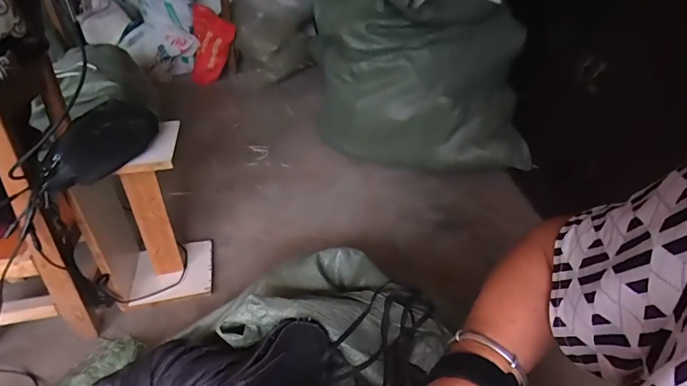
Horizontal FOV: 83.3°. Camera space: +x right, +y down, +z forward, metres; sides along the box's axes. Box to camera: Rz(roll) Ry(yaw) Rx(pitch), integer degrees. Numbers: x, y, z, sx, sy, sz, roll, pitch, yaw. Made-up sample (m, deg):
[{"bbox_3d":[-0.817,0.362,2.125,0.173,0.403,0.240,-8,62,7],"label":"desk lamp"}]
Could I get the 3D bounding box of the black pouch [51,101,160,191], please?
[{"bbox_3d":[-0.477,-0.110,0.788,0.127,0.068,0.254,-1,35,-2],"label":"black pouch"}]

